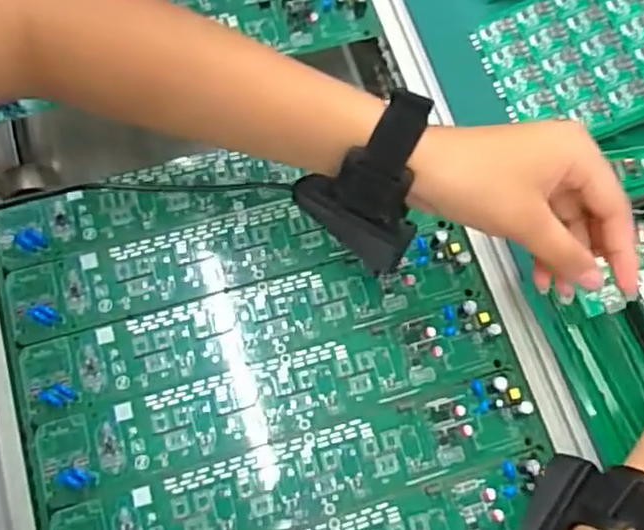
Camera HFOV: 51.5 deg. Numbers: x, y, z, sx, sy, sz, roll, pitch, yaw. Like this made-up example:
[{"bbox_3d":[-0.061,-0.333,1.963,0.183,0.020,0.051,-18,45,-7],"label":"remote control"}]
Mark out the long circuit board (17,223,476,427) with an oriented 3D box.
[{"bbox_3d":[-0.041,0.033,0.402,0.268,0.012,0.051,-14,72,-8],"label":"long circuit board"}]

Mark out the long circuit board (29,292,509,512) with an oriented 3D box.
[{"bbox_3d":[-0.025,0.077,0.389,0.274,0.013,0.048,-15,72,-9],"label":"long circuit board"}]

